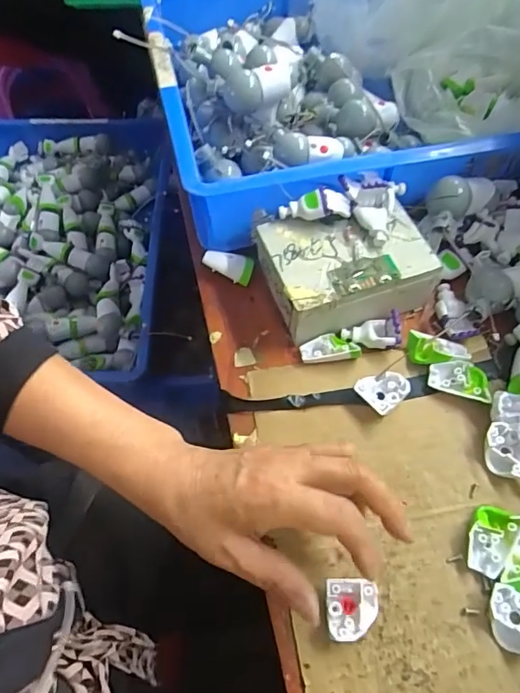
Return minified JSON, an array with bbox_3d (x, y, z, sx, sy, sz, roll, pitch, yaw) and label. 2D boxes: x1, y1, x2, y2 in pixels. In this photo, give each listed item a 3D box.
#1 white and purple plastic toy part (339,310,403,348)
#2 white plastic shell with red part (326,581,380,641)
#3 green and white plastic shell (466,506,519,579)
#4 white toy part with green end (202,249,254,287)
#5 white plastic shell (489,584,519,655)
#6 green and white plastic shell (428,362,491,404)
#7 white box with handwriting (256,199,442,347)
[{"bbox_3d":[0.088,-0.012,0.380,0.042,0.021,0.029,-11,59,-4],"label":"white and purple plastic toy part"},{"bbox_3d":[0.056,0.157,0.289,0.031,0.009,0.031,-1,59,2],"label":"white plastic shell with red part"},{"bbox_3d":[0.146,0.122,0.306,0.026,0.016,0.041,34,66,20],"label":"green and white plastic shell"},{"bbox_3d":[-0.028,-0.069,0.429,0.045,0.020,0.021,16,61,12],"label":"white toy part with green end"},{"bbox_3d":[0.150,0.161,0.284,0.031,0.015,0.030,26,64,17],"label":"white plastic shell"},{"bbox_3d":[0.148,0.026,0.361,0.042,0.015,0.025,13,61,10],"label":"green and white plastic shell"},{"bbox_3d":[0.069,-0.064,0.398,0.123,0.052,0.093,-15,60,-6],"label":"white box with handwriting"}]

